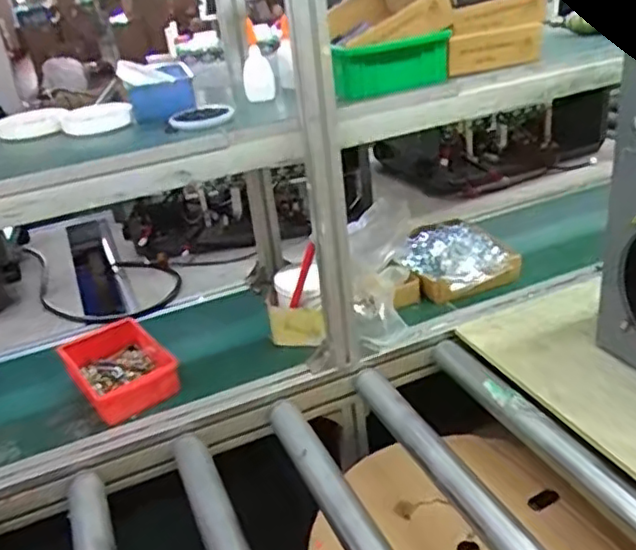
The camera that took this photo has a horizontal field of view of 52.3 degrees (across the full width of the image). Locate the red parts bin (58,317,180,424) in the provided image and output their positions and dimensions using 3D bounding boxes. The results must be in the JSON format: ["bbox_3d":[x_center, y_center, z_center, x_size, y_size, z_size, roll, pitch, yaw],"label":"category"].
[{"bbox_3d":[-0.326,0.143,1.067,0.148,0.057,0.234,-25,32,-30],"label":"red parts bin"}]

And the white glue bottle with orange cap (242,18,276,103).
[{"bbox_3d":[-0.085,-0.323,0.985,0.047,0.120,0.047,3,15,12],"label":"white glue bottle with orange cap"}]

